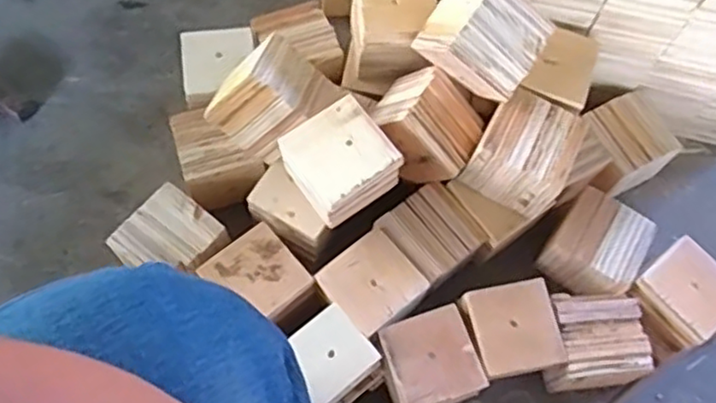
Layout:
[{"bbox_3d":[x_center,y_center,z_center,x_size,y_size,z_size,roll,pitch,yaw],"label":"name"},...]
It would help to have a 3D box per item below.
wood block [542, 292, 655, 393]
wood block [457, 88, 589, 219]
[{"bbox_3d":[0.259,0.163,0.767,0.104,0.094,0.100,-5,68,-6],"label":"wood block"},{"bbox_3d":[0.179,-0.049,0.733,0.100,0.095,0.100,27,69,7],"label":"wood block"}]

